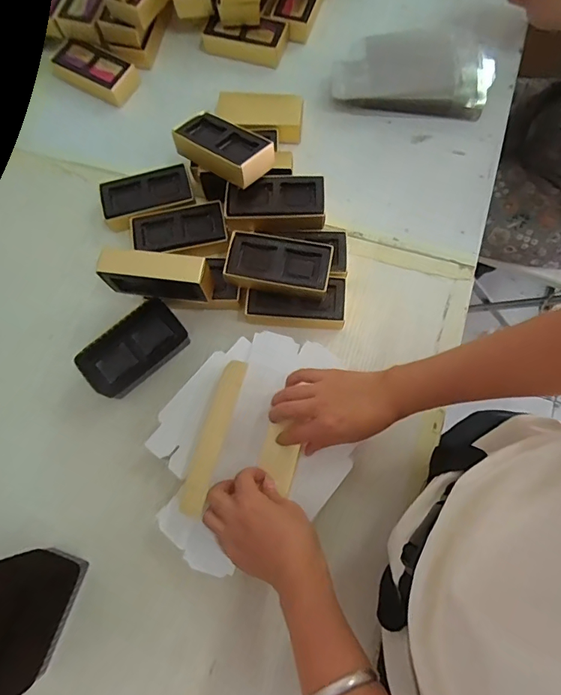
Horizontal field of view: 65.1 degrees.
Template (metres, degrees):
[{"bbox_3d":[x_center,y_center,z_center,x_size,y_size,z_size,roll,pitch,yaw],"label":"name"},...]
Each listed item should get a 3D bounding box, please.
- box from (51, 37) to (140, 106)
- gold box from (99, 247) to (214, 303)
[{"bbox_3d":[-0.268,-0.399,0.638,0.130,0.031,0.058,28,77,10],"label":"box"},{"bbox_3d":[-0.134,-0.078,0.490,0.114,0.064,0.033,8,74,4],"label":"gold box"}]

